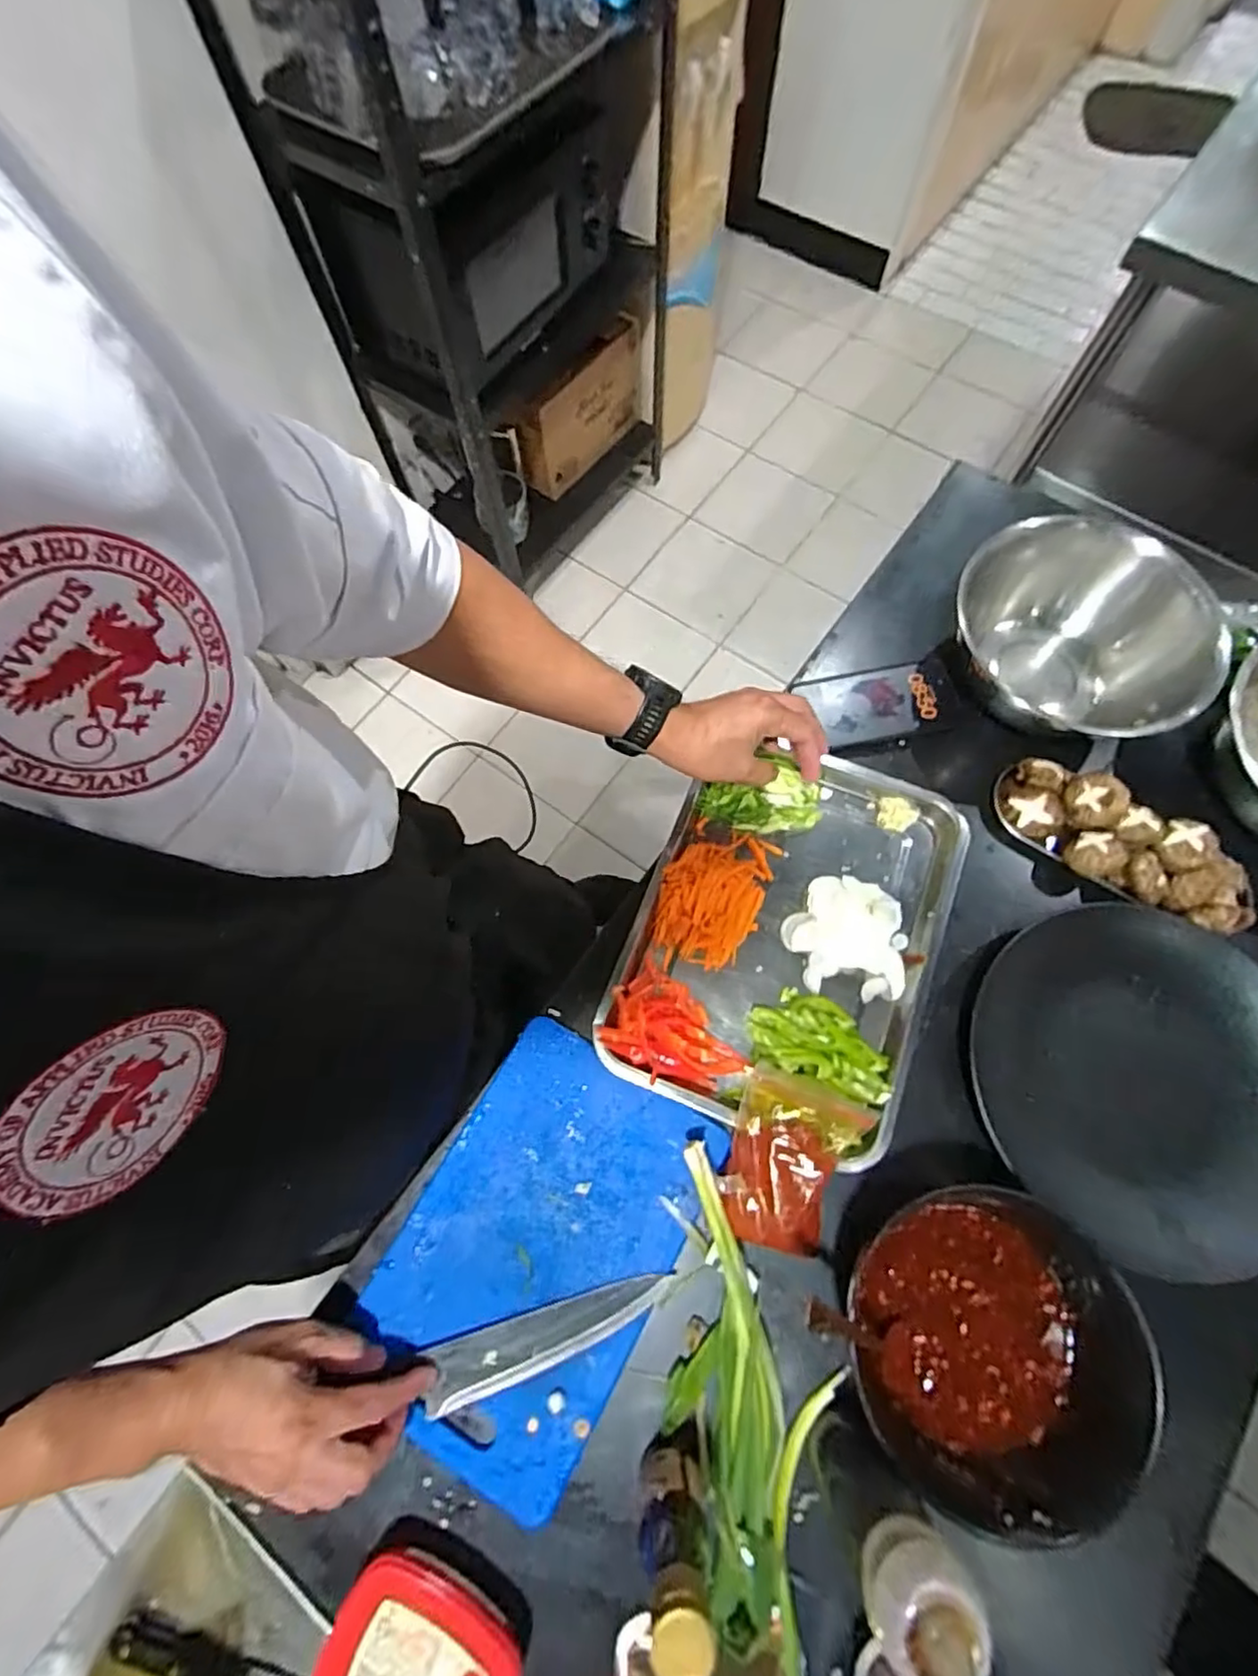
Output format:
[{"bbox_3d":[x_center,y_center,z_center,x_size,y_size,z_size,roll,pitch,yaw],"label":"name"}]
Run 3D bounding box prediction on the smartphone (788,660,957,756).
[{"bbox_3d":[0.258,-0.136,0.646,0.149,0.011,0.085,-14,71,-4],"label":"smartphone"}]

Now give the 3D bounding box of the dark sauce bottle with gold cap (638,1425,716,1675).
[{"bbox_3d":[0.027,0.432,0.396,0.039,0.153,0.041,0,71,1],"label":"dark sauce bottle with gold cap"}]

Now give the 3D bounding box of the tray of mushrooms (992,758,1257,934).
[{"bbox_3d":[0.442,0.004,0.569,0.206,0.064,0.081,30,74,11],"label":"tray of mushrooms"}]

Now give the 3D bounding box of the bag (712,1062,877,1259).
[{"bbox_3d":[0.125,0.254,0.494,0.092,0.045,0.120,18,72,7],"label":"bag"}]

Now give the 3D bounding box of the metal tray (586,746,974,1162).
[{"bbox_3d":[0.145,0.080,0.570,0.258,0.038,0.336,21,73,8],"label":"metal tray"}]

